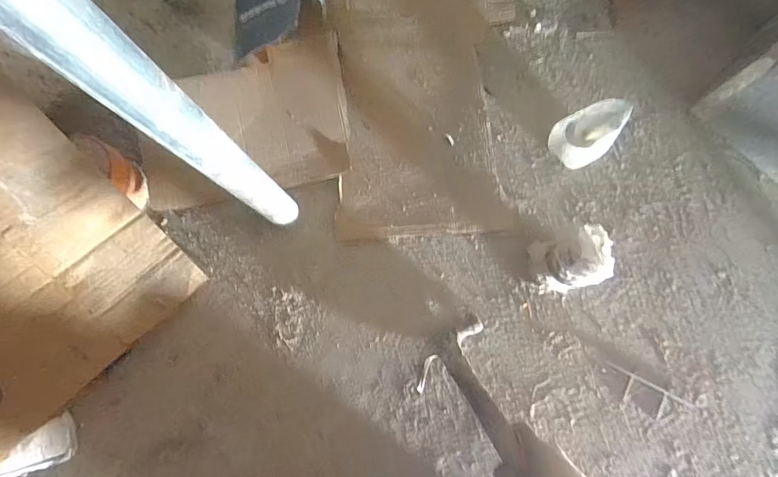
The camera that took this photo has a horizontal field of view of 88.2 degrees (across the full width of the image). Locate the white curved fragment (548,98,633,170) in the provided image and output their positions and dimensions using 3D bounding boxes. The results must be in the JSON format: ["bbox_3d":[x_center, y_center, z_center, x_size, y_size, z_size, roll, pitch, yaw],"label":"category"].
[{"bbox_3d":[0.314,-0.163,0.629,0.124,0.080,0.074,-31,81,-4],"label":"white curved fragment"}]

